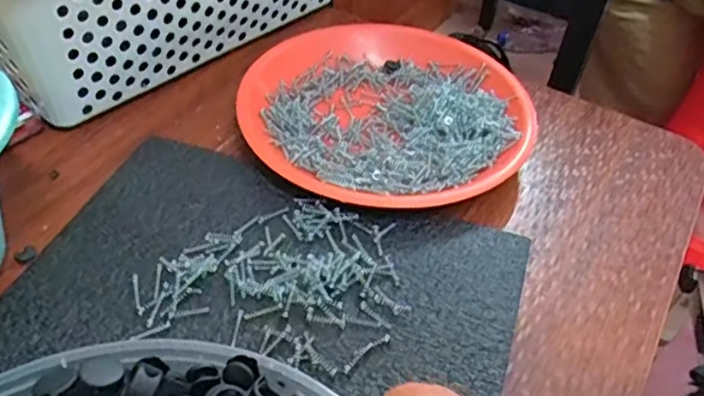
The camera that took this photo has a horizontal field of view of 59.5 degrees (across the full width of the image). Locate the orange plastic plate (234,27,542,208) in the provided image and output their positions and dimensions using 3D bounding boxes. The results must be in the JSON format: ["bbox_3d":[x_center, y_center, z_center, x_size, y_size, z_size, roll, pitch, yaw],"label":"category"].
[{"bbox_3d":[0.024,-0.057,0.418,0.183,0.030,0.177,4,46,-4],"label":"orange plastic plate"}]

